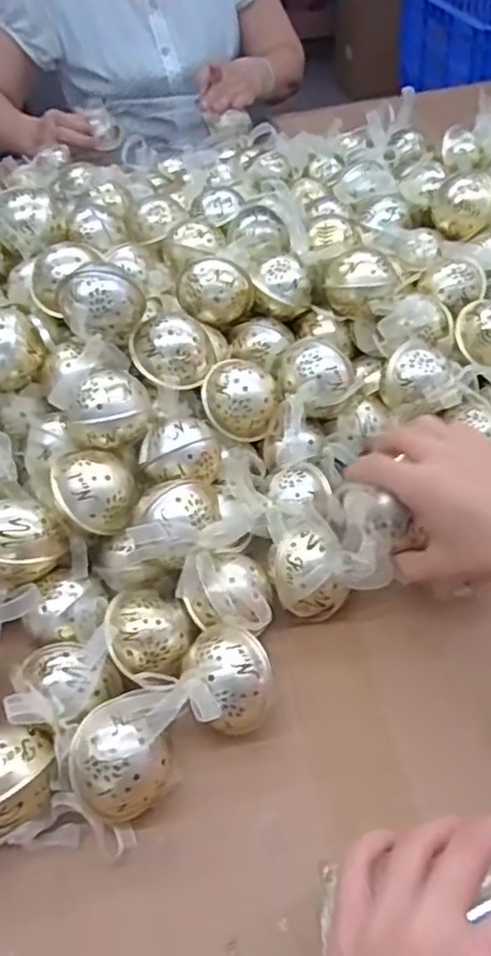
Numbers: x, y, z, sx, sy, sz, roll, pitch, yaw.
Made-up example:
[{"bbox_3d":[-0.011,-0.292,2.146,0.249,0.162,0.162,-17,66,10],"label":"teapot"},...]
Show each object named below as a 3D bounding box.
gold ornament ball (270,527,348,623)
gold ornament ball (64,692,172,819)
[{"bbox_3d":[0.040,0.062,0.441,0.046,0.049,0.041,-8,47,0],"label":"gold ornament ball"},{"bbox_3d":[-0.065,0.154,0.373,0.052,0.053,0.053,-17,47,-9],"label":"gold ornament ball"}]

